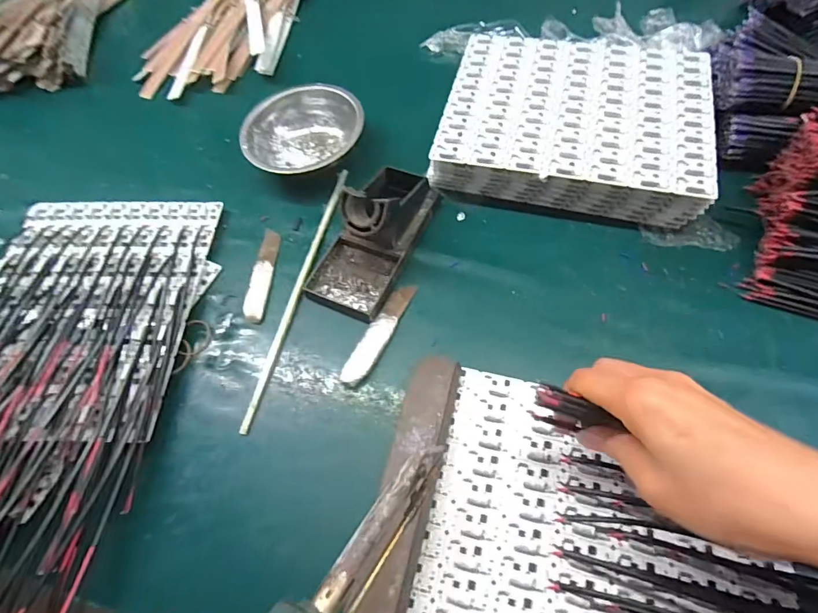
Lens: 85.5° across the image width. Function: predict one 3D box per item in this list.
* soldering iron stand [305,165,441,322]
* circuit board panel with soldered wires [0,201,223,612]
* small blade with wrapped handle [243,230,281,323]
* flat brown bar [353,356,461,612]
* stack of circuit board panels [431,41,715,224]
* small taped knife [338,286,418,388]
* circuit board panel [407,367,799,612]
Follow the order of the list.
[{"bbox_3d":[-0.034,-0.073,0.393,0.073,0.069,0.147,20,65,15],"label":"soldering iron stand"},{"bbox_3d":[-0.329,0.069,0.359,0.269,0.035,0.411,-1,61,4],"label":"circuit board panel with soldered wires"},{"bbox_3d":[-0.139,-0.031,0.419,0.020,0.004,0.102,0,61,5],"label":"small blade with wrapped handle"},{"bbox_3d":[-0.001,0.129,0.300,0.038,0.024,0.197,10,63,10],"label":"flat brown bar"},{"bbox_3d":[0.167,-0.194,0.458,0.246,0.064,0.218,11,63,11],"label":"stack of circuit board panels"},{"bbox_3d":[-0.025,0.022,0.374,0.021,0.004,0.101,22,65,16],"label":"small taped knife"},{"bbox_3d":[0.122,0.154,0.286,0.217,0.006,0.192,12,63,11],"label":"circuit board panel"}]

